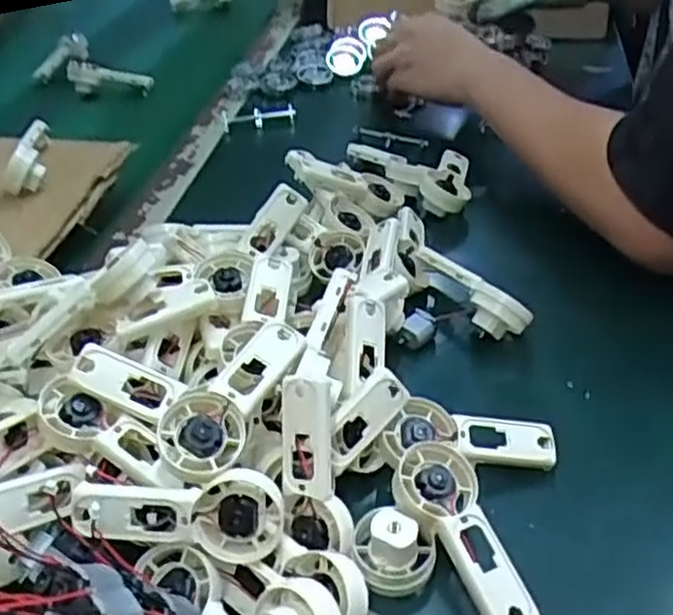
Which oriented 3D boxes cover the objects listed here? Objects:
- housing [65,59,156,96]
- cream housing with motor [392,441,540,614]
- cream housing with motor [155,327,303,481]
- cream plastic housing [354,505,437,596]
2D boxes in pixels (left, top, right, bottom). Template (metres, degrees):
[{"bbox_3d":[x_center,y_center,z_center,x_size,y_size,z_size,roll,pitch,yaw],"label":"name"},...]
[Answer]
[{"bbox_3d":[-0.239,-0.240,0.791,0.093,0.025,0.026,13,41,19],"label":"housing"},{"bbox_3d":[0.060,0.106,0.351,0.041,0.017,0.093,-17,54,-16],"label":"cream housing with motor"},{"bbox_3d":[-0.052,0.043,0.367,0.040,0.024,0.090,29,57,6],"label":"cream housing with motor"},{"bbox_3d":[0.027,0.113,0.349,0.037,0.027,0.033,8,40,14],"label":"cream plastic housing"}]

